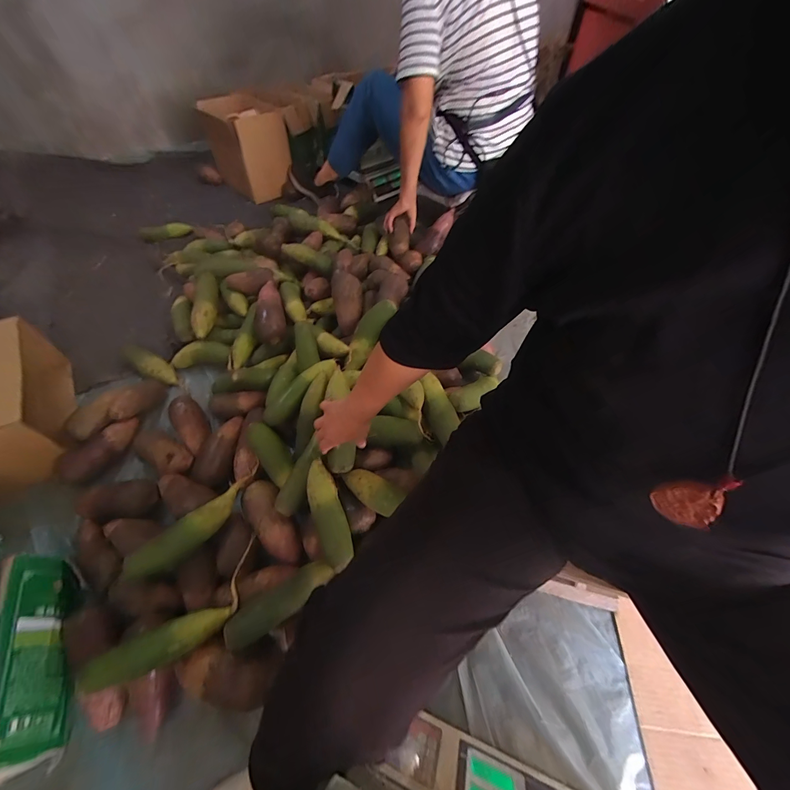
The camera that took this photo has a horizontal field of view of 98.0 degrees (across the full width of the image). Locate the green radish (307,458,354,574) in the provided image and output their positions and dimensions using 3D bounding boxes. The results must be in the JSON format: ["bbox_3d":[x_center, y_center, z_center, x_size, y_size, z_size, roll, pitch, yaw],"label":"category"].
[{"bbox_3d":[-0.118,0.204,0.602,0.053,0.043,0.189,-17,56,-12],"label":"green radish"}]

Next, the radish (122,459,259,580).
[{"bbox_3d":[-0.345,0.219,0.611,0.061,0.056,0.255,37,62,24],"label":"radish"}]

